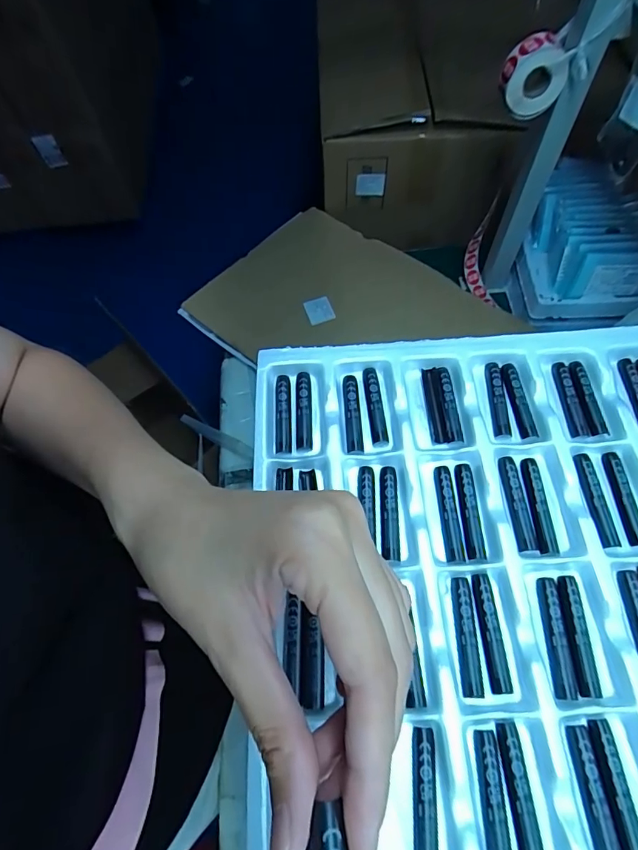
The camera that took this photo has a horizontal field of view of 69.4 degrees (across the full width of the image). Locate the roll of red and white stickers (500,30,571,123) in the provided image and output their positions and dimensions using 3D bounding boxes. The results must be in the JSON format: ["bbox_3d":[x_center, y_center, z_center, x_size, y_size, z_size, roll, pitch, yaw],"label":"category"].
[{"bbox_3d":[0.227,-0.373,0.494,0.059,0.063,0.037,-10,63,-3],"label":"roll of red and white stickers"}]

